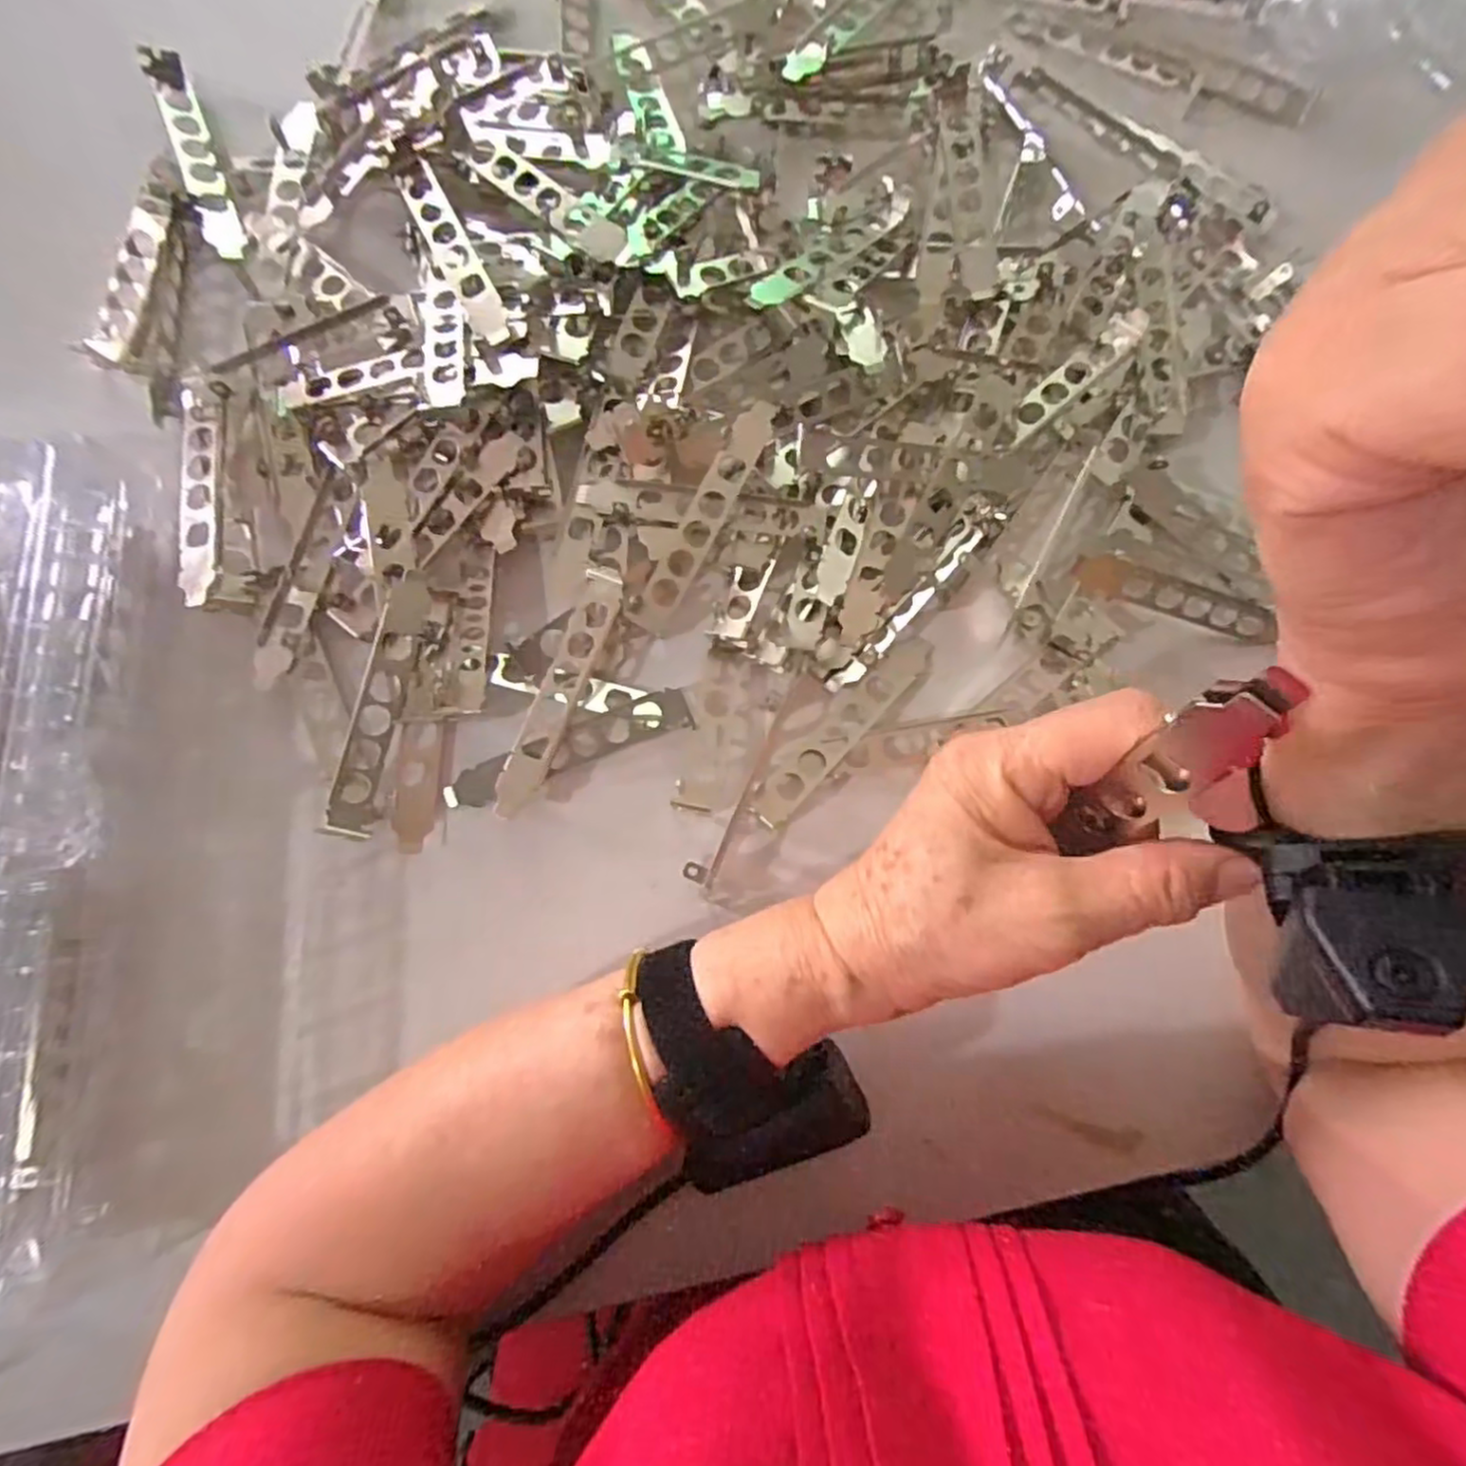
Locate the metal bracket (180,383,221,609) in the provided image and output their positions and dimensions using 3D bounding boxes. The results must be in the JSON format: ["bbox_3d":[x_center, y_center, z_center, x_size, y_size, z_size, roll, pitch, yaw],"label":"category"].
[{"bbox_3d":[-0.250,-0.110,0.329,0.019,0.016,0.111,-9,81,-3],"label":"metal bracket"}]

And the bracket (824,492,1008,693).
[{"bbox_3d":[0.090,-0.067,0.340,0.018,0.018,0.118,40,82,5],"label":"bracket"}]

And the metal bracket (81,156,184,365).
[{"bbox_3d":[-0.300,-0.240,0.355,0.020,0.013,0.109,8,81,0],"label":"metal bracket"}]

